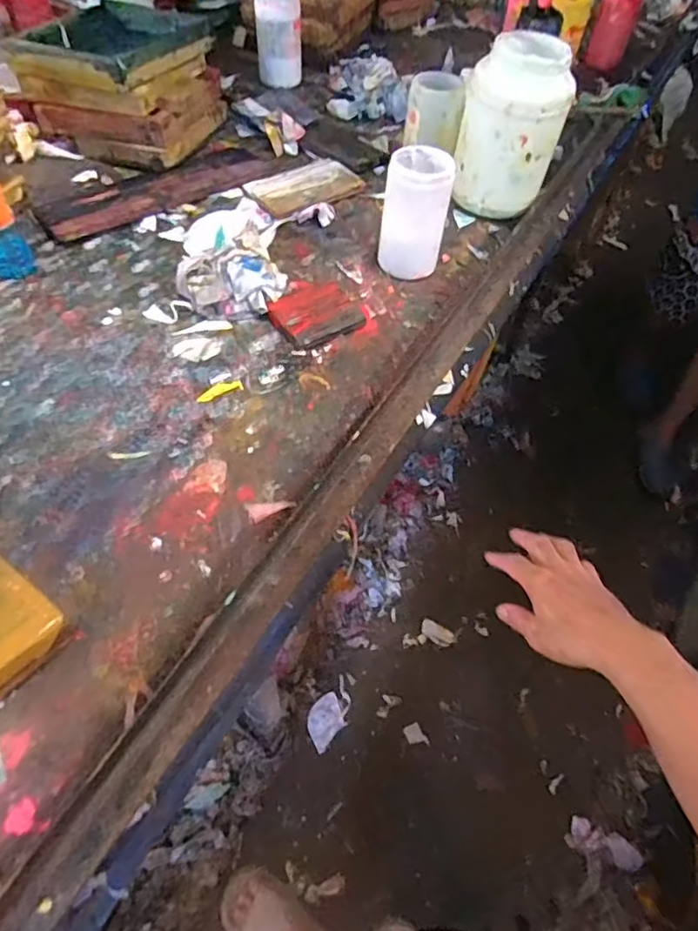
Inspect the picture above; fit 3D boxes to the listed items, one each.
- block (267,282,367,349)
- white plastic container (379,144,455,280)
[{"bbox_3d":[-0.040,-0.221,0.827,0.130,0.029,0.100,-28,61,-23],"label":"block"},{"bbox_3d":[0.098,-0.375,0.868,0.094,0.165,0.082,10,54,2],"label":"white plastic container"}]

